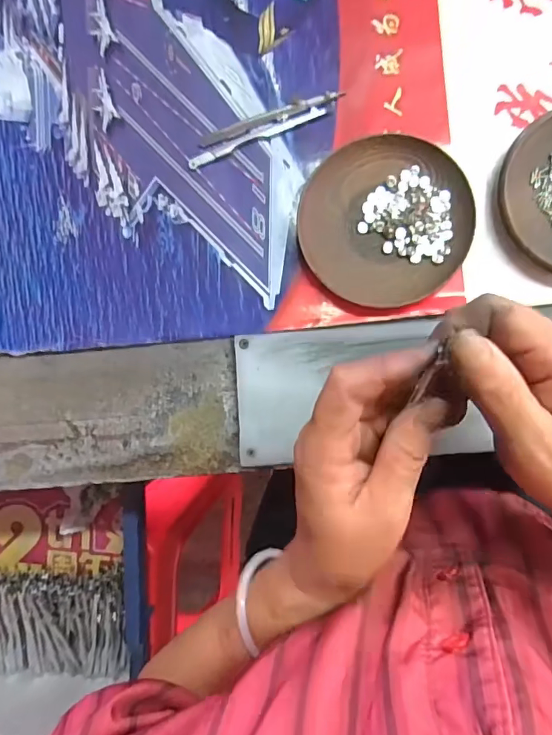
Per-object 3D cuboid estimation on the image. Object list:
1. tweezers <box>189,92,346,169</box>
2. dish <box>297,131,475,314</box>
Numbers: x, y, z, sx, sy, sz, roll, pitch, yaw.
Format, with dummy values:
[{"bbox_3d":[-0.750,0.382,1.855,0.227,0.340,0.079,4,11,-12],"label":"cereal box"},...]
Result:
[{"bbox_3d":[-0.010,-0.175,0.336,0.114,0.005,0.019,-20,90,5],"label":"tweezers"},{"bbox_3d":[0.075,-0.102,0.326,0.112,0.016,0.116,0,91,4],"label":"dish"}]

